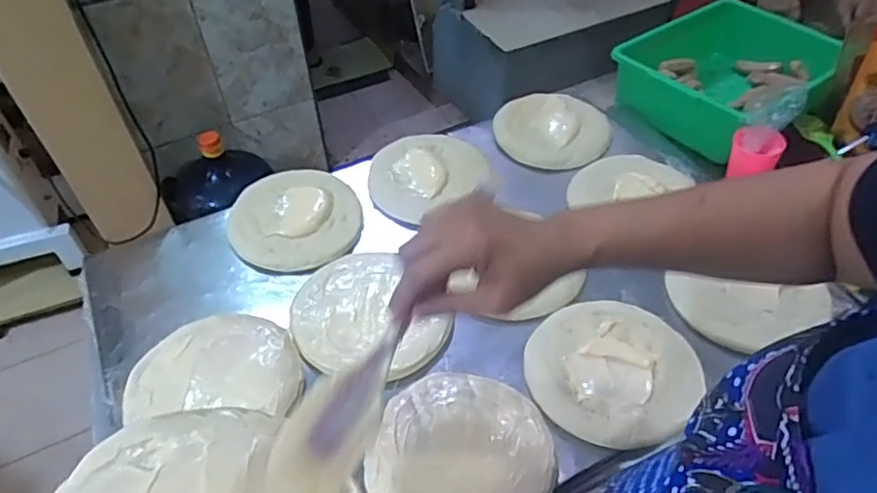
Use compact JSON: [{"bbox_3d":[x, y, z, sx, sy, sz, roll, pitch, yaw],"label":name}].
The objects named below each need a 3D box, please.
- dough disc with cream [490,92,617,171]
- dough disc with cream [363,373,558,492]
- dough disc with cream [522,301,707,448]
[{"bbox_3d":[0.203,-0.209,1.025,0.202,0.039,0.167,9,48,7],"label":"dough disc with cream"},{"bbox_3d":[0.025,0.227,0.631,0.192,0.026,0.190,0,48,0],"label":"dough disc with cream"},{"bbox_3d":[0.214,0.146,0.707,0.193,0.027,0.203,0,48,0],"label":"dough disc with cream"}]

